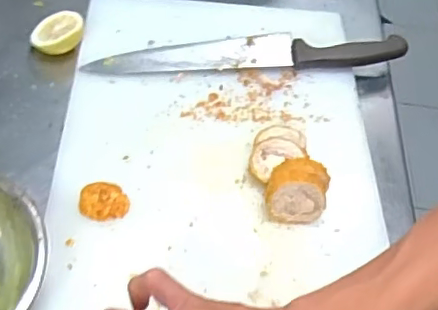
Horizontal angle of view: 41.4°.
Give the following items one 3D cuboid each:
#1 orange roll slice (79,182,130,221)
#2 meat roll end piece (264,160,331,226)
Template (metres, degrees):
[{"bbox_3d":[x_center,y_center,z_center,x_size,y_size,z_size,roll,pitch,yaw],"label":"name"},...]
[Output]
[{"bbox_3d":[-0.102,0.040,0.514,0.042,0.007,0.039,-2,51,-6],"label":"orange roll slice"},{"bbox_3d":[0.069,0.034,0.520,0.051,0.044,0.043,13,51,6],"label":"meat roll end piece"}]

